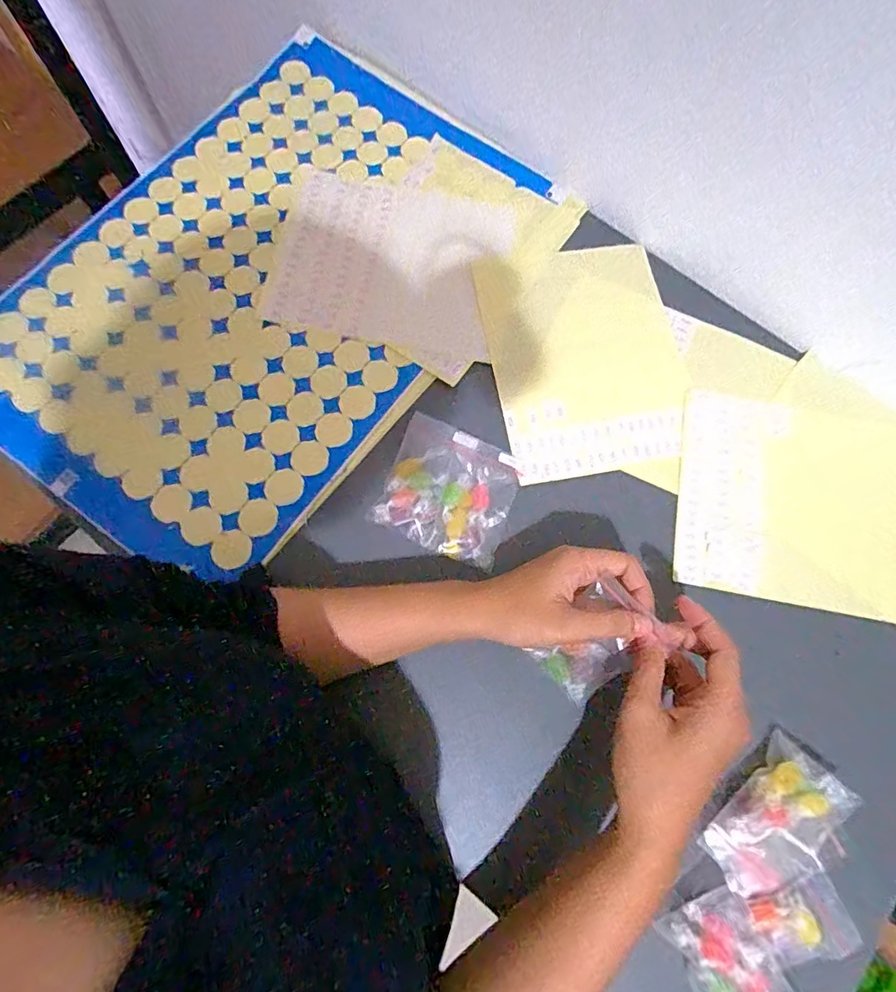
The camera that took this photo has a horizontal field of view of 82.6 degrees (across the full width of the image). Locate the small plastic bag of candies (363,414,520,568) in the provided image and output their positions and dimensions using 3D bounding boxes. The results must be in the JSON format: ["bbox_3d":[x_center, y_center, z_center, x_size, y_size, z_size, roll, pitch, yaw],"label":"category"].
[{"bbox_3d":[0.002,-0.005,0.393,0.097,0.012,0.095,23,75,4],"label":"small plastic bag of candies"}]

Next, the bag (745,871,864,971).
[{"bbox_3d":[0.218,0.260,0.311,0.056,0.011,0.043,-19,76,-7],"label":"bag"}]

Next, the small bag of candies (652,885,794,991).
[{"bbox_3d":[0.172,0.293,0.307,0.054,0.018,0.091,-26,77,-9],"label":"small bag of candies"}]

